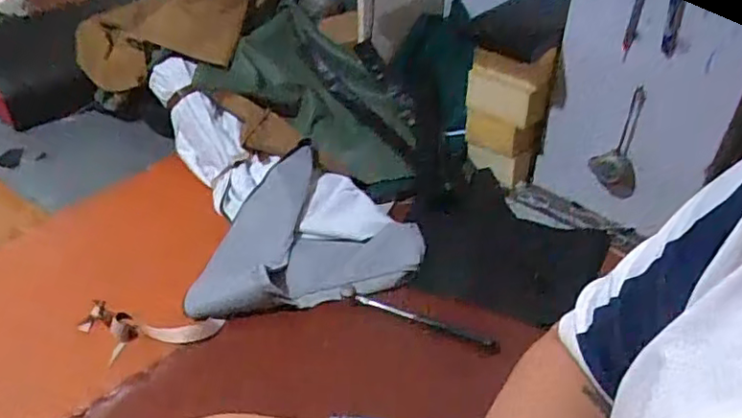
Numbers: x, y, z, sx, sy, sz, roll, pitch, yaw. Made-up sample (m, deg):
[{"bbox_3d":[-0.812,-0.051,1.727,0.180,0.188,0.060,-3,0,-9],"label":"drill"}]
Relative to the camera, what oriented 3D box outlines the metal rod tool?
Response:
[{"bbox_3d":[0.079,0.188,1.062,0.284,0.019,0.024,16,41,17],"label":"metal rod tool"}]

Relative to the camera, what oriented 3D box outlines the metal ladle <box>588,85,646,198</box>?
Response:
[{"bbox_3d":[0.451,-0.108,1.117,0.090,0.211,0.038,17,41,19],"label":"metal ladle"}]

